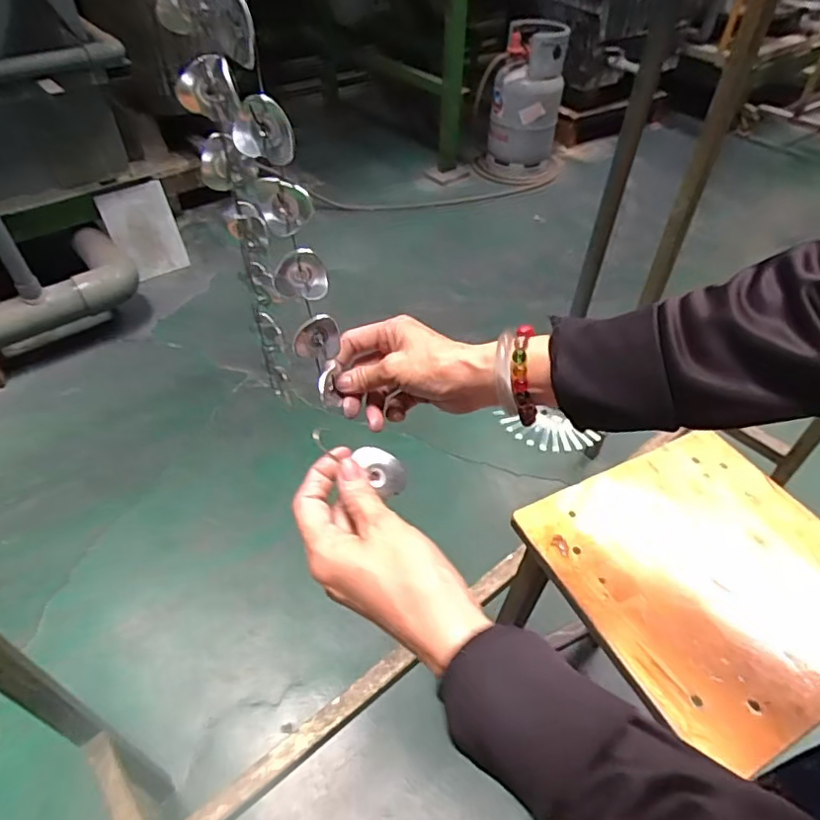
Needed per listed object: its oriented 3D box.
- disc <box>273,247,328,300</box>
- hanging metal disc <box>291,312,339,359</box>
[{"bbox_3d":[-0.071,-0.089,0.376,0.035,0.035,0.015,3,46,2],"label":"disc"},{"bbox_3d":[-0.067,-0.051,0.407,0.032,0.033,0.007,-10,47,-11],"label":"hanging metal disc"}]

